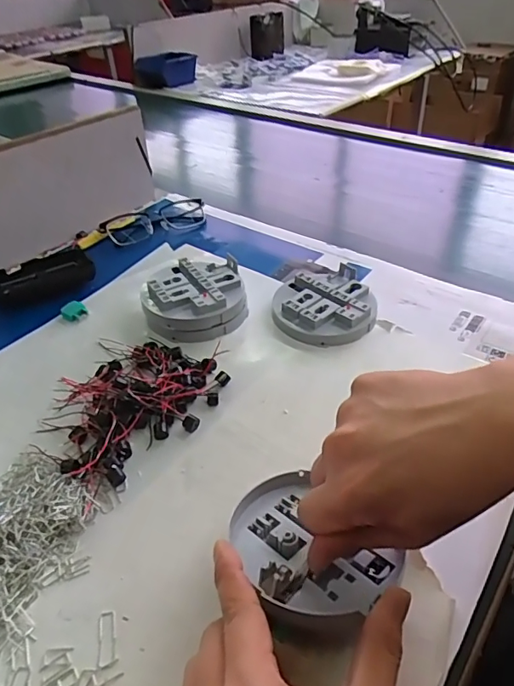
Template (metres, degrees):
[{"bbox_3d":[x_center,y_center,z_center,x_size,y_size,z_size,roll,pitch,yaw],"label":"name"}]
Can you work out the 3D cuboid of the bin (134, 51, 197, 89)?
[{"bbox_3d":[-0.236,-0.711,1.281,0.140,0.072,0.109,-33,49,-30],"label":"bin"}]

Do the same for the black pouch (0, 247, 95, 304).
[{"bbox_3d":[-0.240,-0.074,0.550,0.107,0.026,0.045,-23,44,-24],"label":"black pouch"}]

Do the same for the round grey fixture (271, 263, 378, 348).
[{"bbox_3d":[0.069,-0.040,0.501,0.099,0.028,0.106,6,40,8],"label":"round grey fixture"}]

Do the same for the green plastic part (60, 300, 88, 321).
[{"bbox_3d":[-0.191,-0.032,0.512,0.022,0.014,0.020,-33,49,-32],"label":"green plastic part"}]

